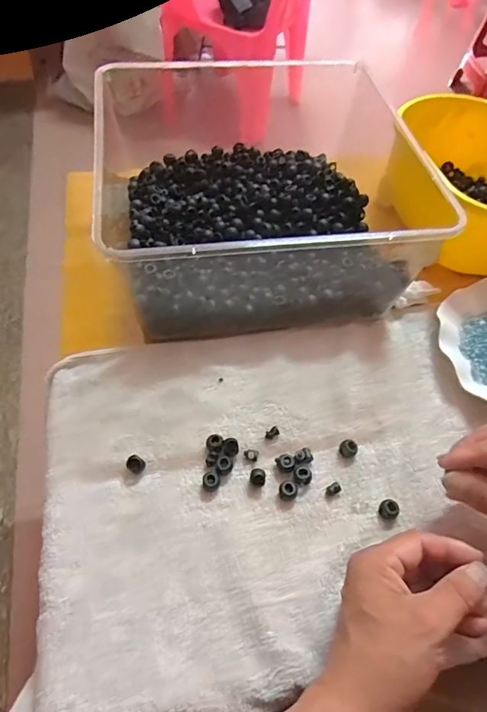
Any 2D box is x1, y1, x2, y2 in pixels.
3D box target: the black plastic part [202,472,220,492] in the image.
[{"bbox_3d":[-0.026,0.103,0.390,0.014,0.012,0.015,2,55,-3],"label":"black plastic part"}]

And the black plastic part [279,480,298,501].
[{"bbox_3d":[0.037,0.110,0.389,0.015,0.012,0.014,2,55,-3],"label":"black plastic part"}]

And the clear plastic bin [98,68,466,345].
[{"bbox_3d":[0.012,-0.160,0.502,0.304,0.143,0.288,-6,56,-9],"label":"clear plastic bin"}]

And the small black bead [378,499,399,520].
[{"bbox_3d":[0.118,0.124,0.383,0.014,0.010,0.015,2,55,-3],"label":"small black bead"}]

